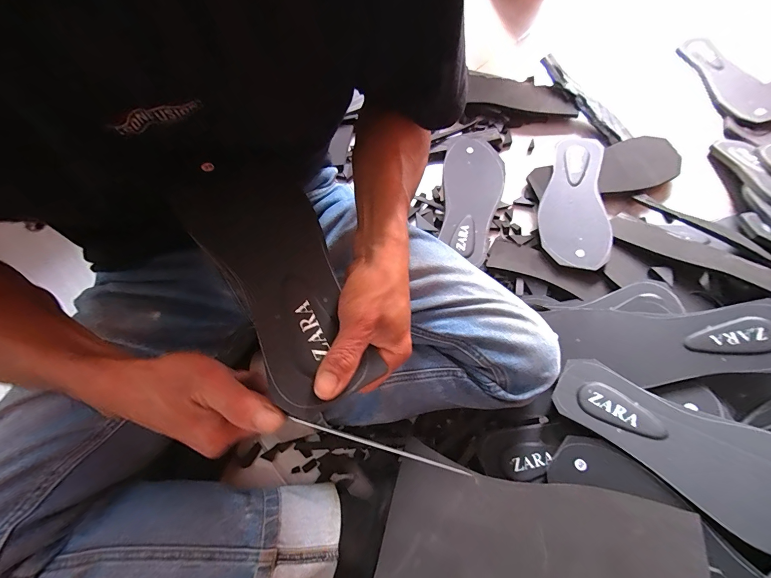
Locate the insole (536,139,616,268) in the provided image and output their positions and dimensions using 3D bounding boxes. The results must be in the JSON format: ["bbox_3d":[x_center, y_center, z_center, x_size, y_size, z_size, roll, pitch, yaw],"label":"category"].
[{"bbox_3d":[0.303,-0.149,0.529,0.097,0.015,0.256,11,70,6],"label":"insole"}]

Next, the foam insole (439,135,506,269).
[{"bbox_3d":[0.145,-0.154,0.553,0.096,0.019,0.238,6,67,5],"label":"foam insole"}]

